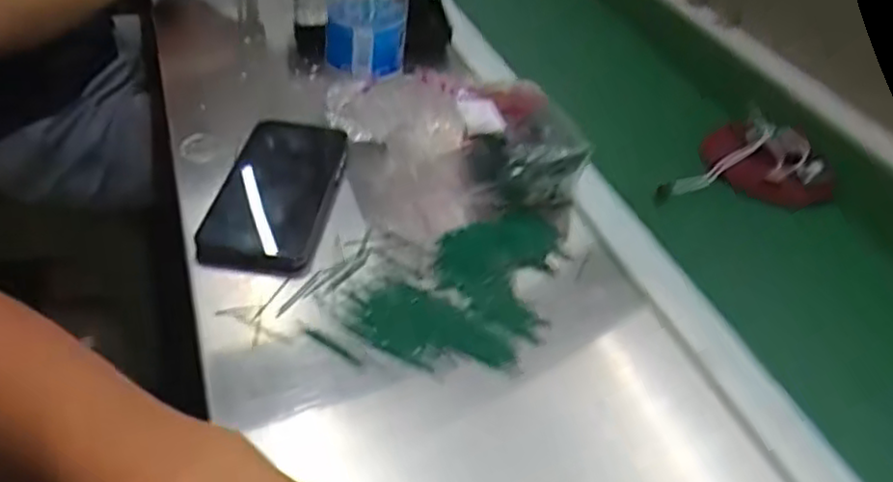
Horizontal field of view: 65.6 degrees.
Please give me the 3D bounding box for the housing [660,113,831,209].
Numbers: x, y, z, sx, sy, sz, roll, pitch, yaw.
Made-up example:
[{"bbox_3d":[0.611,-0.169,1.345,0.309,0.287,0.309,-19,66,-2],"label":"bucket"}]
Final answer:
[{"bbox_3d":[0.269,-0.057,0.601,0.112,0.031,0.142,31,45,24],"label":"housing"}]

